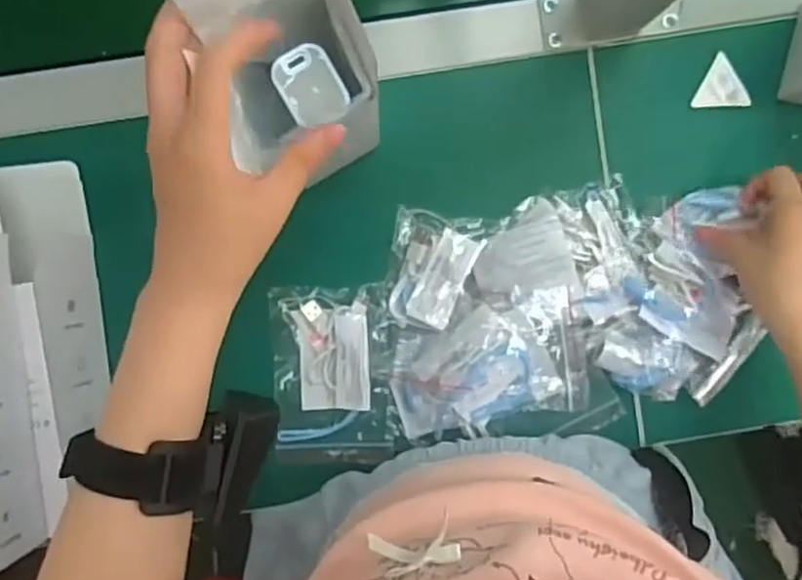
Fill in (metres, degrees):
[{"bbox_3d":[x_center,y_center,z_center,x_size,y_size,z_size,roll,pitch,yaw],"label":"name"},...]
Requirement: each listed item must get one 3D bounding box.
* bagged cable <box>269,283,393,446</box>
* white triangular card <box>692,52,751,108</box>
[{"bbox_3d":[-0.050,0.056,0.517,0.084,0.011,0.115,-2,94,-2],"label":"bagged cable"},{"bbox_3d":[0.236,-0.153,0.518,0.039,0.006,0.038,-1,96,3],"label":"white triangular card"}]

